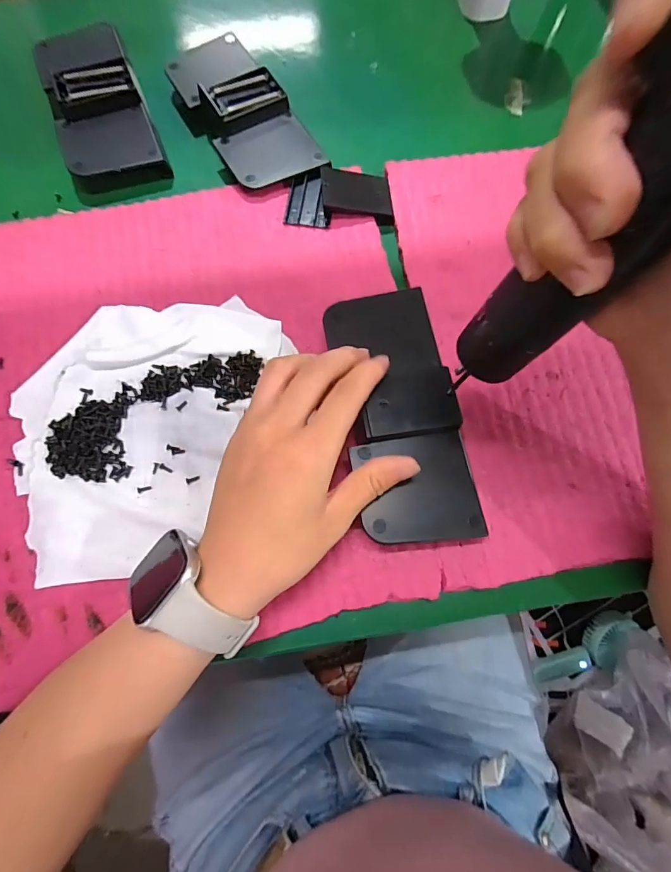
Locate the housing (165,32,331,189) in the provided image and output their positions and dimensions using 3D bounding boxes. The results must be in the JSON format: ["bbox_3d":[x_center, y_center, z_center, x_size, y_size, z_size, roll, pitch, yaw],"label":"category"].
[{"bbox_3d":[-0.074,-0.259,0.349,0.071,0.026,0.152,-32,76,-10],"label":"housing"}]

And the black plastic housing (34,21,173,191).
[{"bbox_3d":[-0.191,-0.270,0.352,0.071,0.022,0.149,-20,75,-7],"label":"black plastic housing"}]

